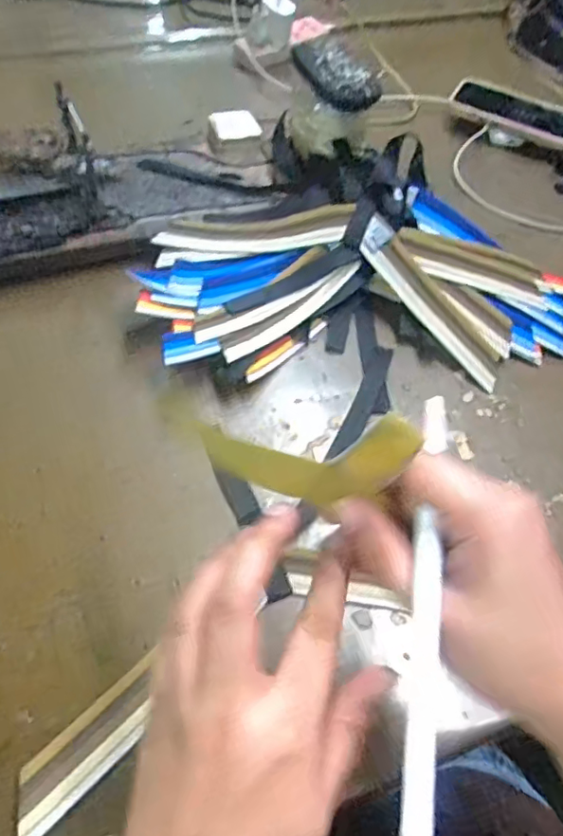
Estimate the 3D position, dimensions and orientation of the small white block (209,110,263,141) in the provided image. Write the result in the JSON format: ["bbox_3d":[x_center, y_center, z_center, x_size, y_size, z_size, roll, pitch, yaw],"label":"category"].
[{"bbox_3d":[-0.049,-0.306,0.594,0.049,0.011,0.034,-16,78,-20],"label":"small white block"}]

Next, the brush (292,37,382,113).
[{"bbox_3d":[0.048,-0.316,0.516,0.056,0.027,0.090,-17,58,-16],"label":"brush"}]

